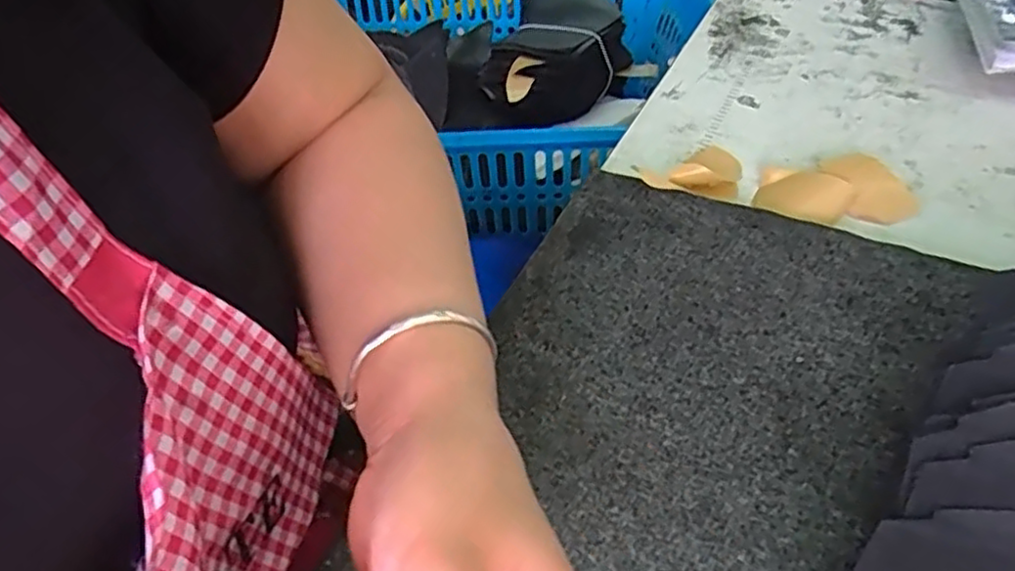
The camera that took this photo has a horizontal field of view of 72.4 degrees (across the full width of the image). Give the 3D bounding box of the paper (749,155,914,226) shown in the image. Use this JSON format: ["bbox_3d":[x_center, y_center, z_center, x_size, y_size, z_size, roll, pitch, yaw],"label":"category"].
[{"bbox_3d":[0.200,-0.061,0.420,0.087,0.021,0.039,2,50,6],"label":"paper"}]

